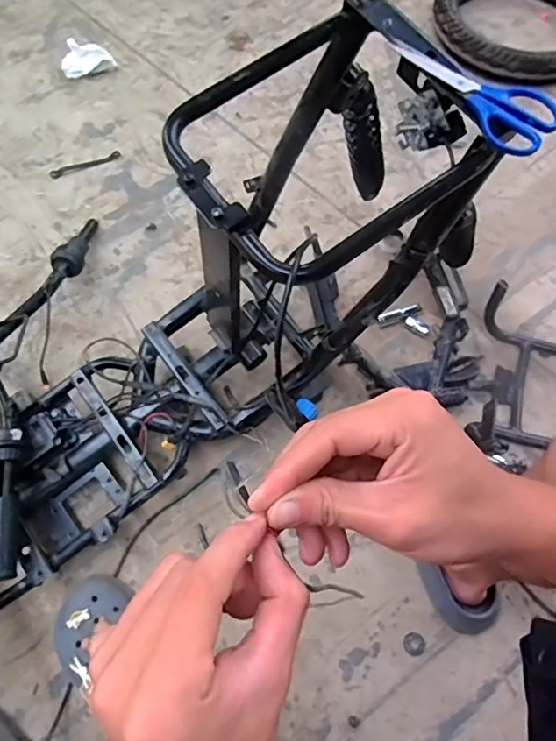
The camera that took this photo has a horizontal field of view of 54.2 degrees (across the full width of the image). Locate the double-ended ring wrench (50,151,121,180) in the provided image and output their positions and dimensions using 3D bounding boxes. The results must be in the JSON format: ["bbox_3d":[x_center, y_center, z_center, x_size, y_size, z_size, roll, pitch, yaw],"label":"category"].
[{"bbox_3d":[-0.375,-0.401,1.059,0.138,0.008,0.022,-19,67,-9],"label":"double-ended ring wrench"}]

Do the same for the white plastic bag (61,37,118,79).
[{"bbox_3d":[-0.410,-0.667,1.159,0.109,0.040,0.078,-25,68,-11],"label":"white plastic bag"}]

